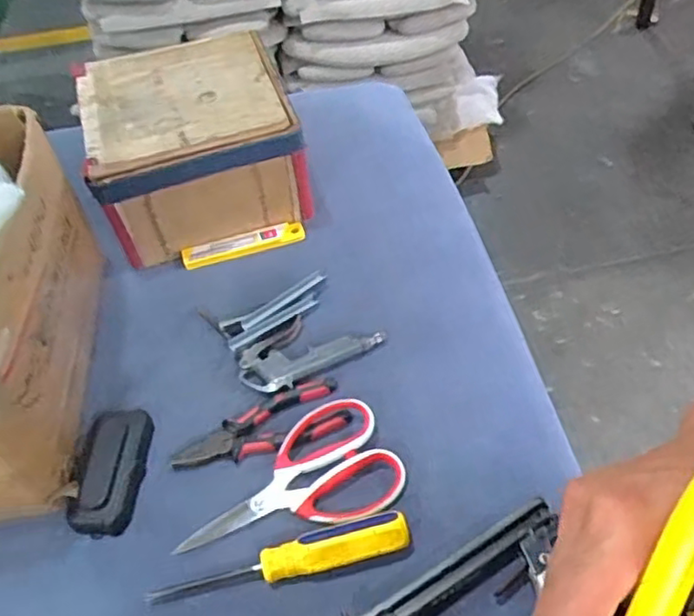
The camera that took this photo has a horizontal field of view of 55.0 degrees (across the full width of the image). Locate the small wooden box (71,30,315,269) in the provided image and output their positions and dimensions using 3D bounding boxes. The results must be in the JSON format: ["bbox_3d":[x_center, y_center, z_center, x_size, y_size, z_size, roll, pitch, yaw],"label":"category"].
[{"bbox_3d":[-0.166,-0.177,0.741,0.210,0.121,0.226,-15,52,-8],"label":"small wooden box"}]

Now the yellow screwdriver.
[{"bbox_3d":[-0.051,0.187,0.502,0.193,0.031,0.034,-12,50,-4],"label":"yellow screwdriver"}]

